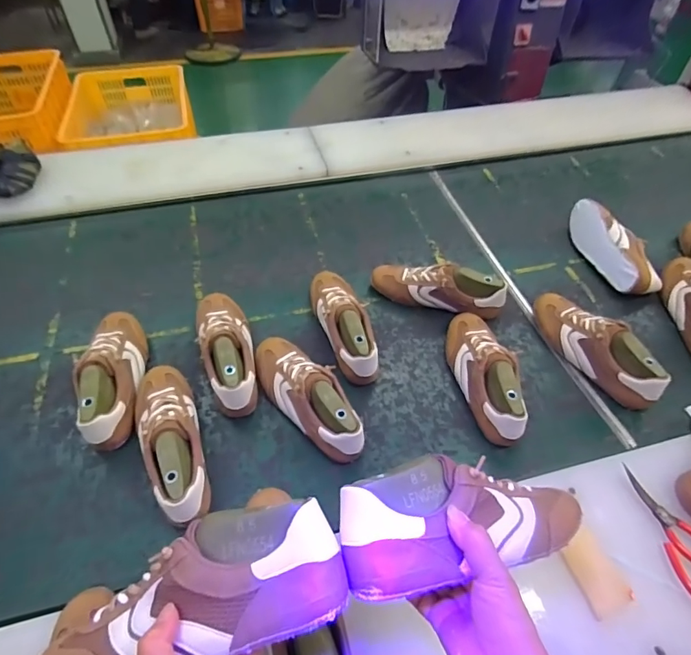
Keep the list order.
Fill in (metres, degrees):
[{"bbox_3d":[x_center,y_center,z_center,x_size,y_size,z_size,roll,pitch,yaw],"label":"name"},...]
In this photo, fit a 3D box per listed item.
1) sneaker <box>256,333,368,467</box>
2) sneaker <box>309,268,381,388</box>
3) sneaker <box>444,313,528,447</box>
[{"bbox_3d":[-0.061,0.099,0.710,0.093,0.090,0.261,-35,59,-27],"label":"sneaker"},{"bbox_3d":[-0.001,-0.021,0.821,0.087,0.087,0.262,-15,52,-14],"label":"sneaker"},{"bbox_3d":[0.233,0.066,0.752,0.076,0.090,0.262,-4,50,-5],"label":"sneaker"}]

